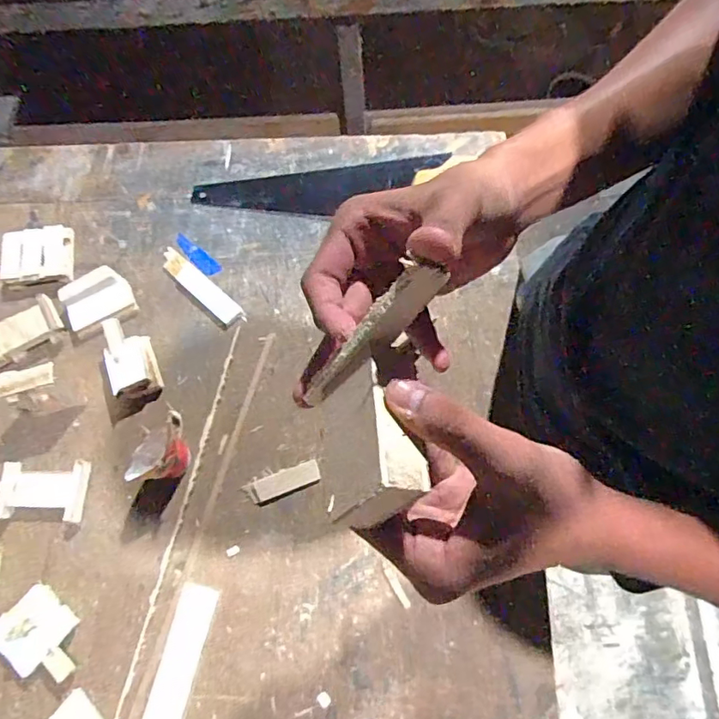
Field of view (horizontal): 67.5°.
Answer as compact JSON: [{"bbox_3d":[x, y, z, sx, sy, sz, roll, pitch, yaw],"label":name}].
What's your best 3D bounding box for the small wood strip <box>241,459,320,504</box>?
[{"bbox_3d":[-0.089,0.141,0.622,0.087,0.007,0.026,-20,74,-2],"label":"small wood strip"}]

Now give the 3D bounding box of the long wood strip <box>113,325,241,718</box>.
[{"bbox_3d":[-0.204,0.185,0.611,0.013,0.009,0.472,12,75,7],"label":"long wood strip"}]

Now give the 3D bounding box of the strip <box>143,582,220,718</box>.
[{"bbox_3d":[-0.198,0.345,0.566,0.041,0.010,0.202,13,75,7],"label":"strip"}]

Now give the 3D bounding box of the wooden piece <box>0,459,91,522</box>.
[{"bbox_3d":[-0.367,0.150,0.623,0.099,0.014,0.066,2,74,4],"label":"wooden piece"}]

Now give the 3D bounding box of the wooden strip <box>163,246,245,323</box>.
[{"bbox_3d":[-0.206,-0.094,0.692,0.134,0.004,0.030,40,80,13],"label":"wooden strip"}]

